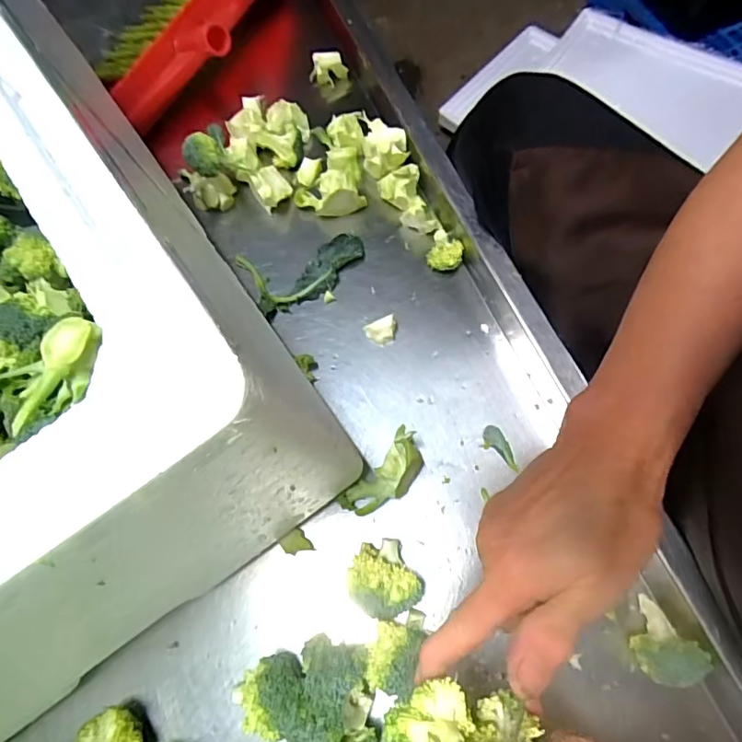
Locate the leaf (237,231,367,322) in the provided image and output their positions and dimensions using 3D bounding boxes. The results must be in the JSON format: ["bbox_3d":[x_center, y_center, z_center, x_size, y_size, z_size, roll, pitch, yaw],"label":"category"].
[{"bbox_3d":[-0.061,-0.101,0.494,0.112,0.011,0.070,-26,70,-5],"label":"leaf"}]

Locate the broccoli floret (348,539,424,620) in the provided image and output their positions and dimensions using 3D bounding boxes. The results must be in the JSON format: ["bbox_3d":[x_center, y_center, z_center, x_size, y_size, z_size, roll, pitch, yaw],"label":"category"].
[{"bbox_3d":[0.008,0.149,0.376,0.046,0.042,0.050,-2,69,4],"label":"broccoli floret"}]

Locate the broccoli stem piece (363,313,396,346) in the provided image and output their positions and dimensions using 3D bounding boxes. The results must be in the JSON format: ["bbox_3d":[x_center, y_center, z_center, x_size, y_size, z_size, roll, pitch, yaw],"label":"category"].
[{"bbox_3d":[0.009,-0.035,0.459,0.028,0.022,0.019,-8,69,2],"label":"broccoli stem piece"}]

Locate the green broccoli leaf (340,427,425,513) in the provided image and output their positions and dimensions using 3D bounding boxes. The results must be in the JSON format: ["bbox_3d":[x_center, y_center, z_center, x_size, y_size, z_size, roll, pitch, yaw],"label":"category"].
[{"bbox_3d":[0.009,0.081,0.397,0.075,0.019,0.037,-47,71,19],"label":"green broccoli leaf"}]

